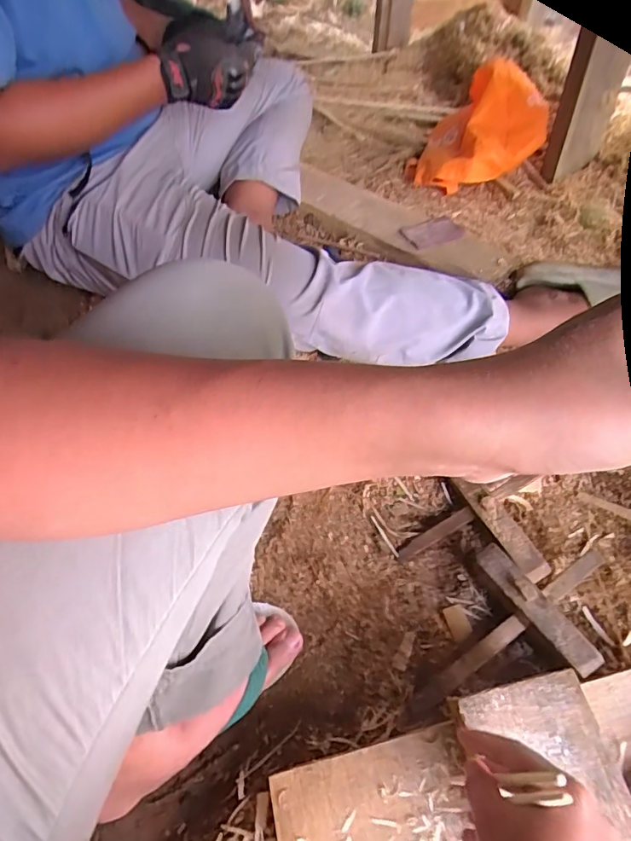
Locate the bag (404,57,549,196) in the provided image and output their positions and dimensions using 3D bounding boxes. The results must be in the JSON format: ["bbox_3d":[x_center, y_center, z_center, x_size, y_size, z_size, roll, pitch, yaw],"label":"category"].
[{"bbox_3d":[0.352,-0.639,1.089,0.275,0.177,0.195,9,54,9],"label":"bag"}]

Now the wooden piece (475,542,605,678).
[{"bbox_3d":[0.227,0.189,0.516,0.031,0.020,0.146,-31,57,-17],"label":"wooden piece"}]

